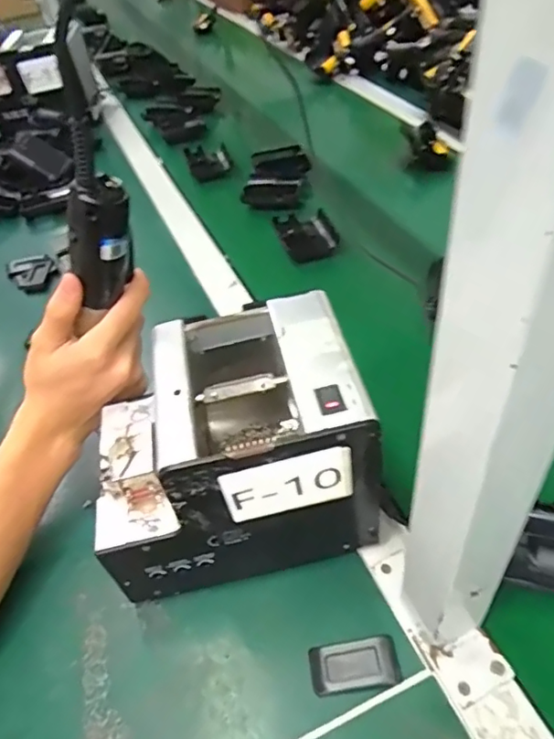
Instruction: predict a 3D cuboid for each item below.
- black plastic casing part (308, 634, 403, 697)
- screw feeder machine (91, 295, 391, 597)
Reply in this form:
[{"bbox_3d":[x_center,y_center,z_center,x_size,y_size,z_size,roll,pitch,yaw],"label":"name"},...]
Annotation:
[{"bbox_3d":[0.049,0.186,0.349,0.055,0.005,0.029,-11,45,-1],"label":"black plastic casing part"},{"bbox_3d":[-0.035,0.054,0.386,0.178,0.142,0.130,-13,48,-3],"label":"screw feeder machine"}]

